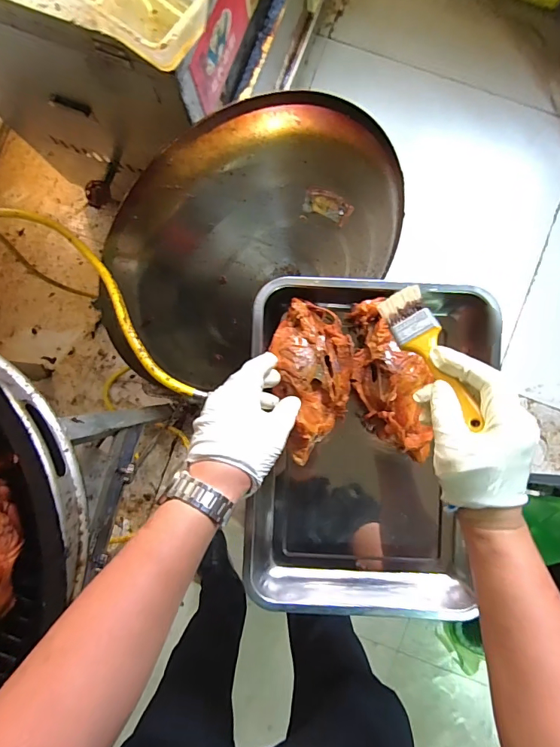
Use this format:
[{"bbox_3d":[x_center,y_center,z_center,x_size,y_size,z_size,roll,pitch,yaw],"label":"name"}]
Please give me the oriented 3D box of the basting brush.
[{"bbox_3d":[0.141,-0.021,0.407,0.043,0.007,0.164,-27,52,17],"label":"basting brush"}]

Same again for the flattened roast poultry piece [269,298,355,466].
[{"bbox_3d":[0.040,0.007,0.500,0.089,0.029,0.184,-2,84,2],"label":"flattened roast poultry piece"}]

